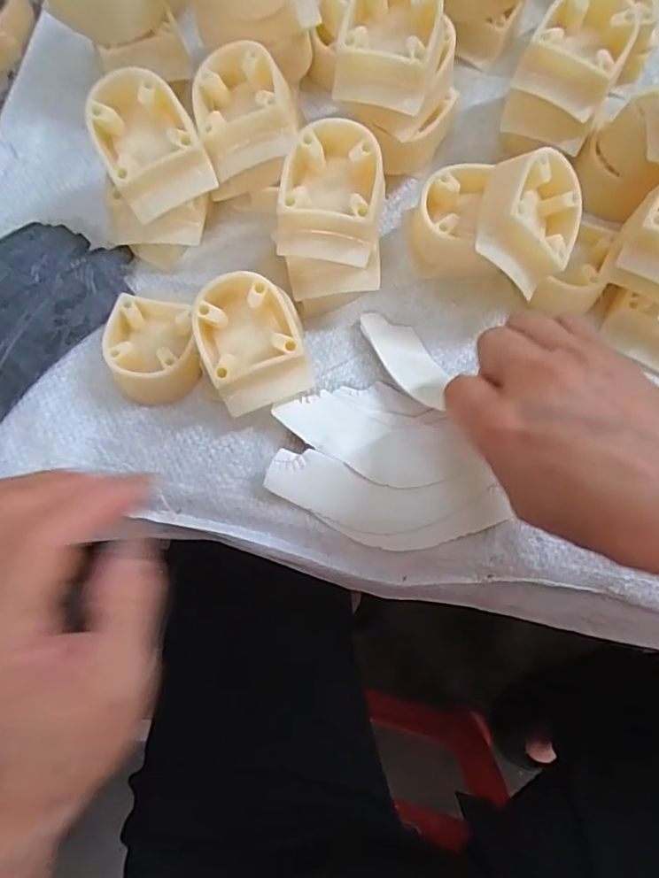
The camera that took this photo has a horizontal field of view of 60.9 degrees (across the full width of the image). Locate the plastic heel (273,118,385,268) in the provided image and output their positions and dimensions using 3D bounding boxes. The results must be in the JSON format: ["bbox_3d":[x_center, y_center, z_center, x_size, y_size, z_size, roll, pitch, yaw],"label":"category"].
[{"bbox_3d":[0.002,-0.116,0.264,0.047,0.025,0.056,10,76,3],"label":"plastic heel"}]

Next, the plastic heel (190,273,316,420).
[{"bbox_3d":[-0.036,-0.045,0.274,0.050,0.043,0.057,-20,76,-4],"label":"plastic heel"}]

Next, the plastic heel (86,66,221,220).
[{"bbox_3d":[-0.088,-0.145,0.273,0.046,0.034,0.052,-25,77,-5],"label":"plastic heel"}]

